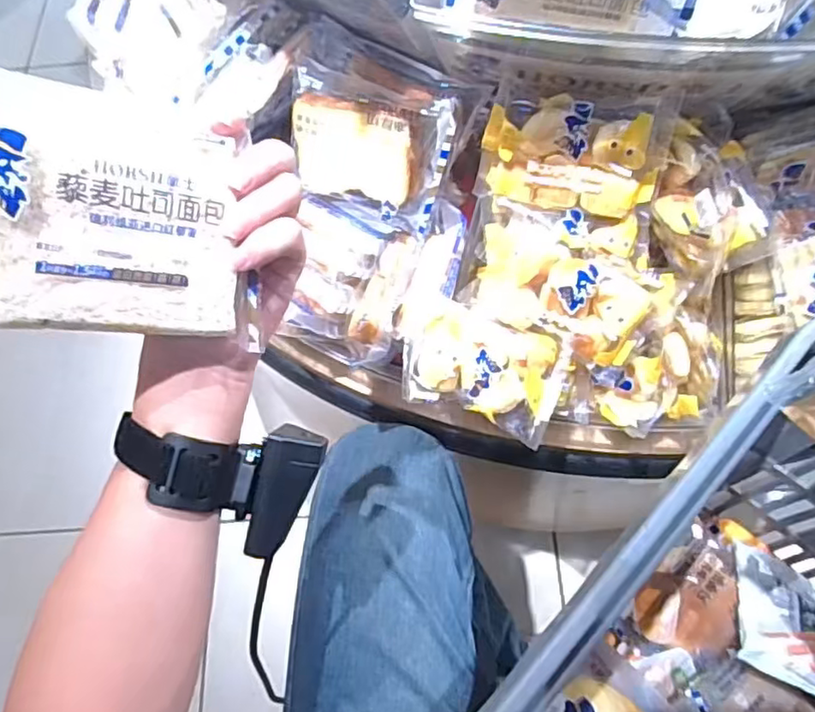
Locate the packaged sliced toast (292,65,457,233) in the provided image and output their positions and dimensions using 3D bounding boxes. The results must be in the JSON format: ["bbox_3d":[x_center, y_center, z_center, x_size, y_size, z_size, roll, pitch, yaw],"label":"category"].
[{"bbox_3d":[-0.031,-0.169,0.523,0.136,0.102,0.032,18,32,15],"label":"packaged sliced toast"}]

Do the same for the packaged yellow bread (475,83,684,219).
[{"bbox_3d":[0.123,-0.154,0.466,0.128,0.084,0.050,14,43,13],"label":"packaged yellow bread"}]

